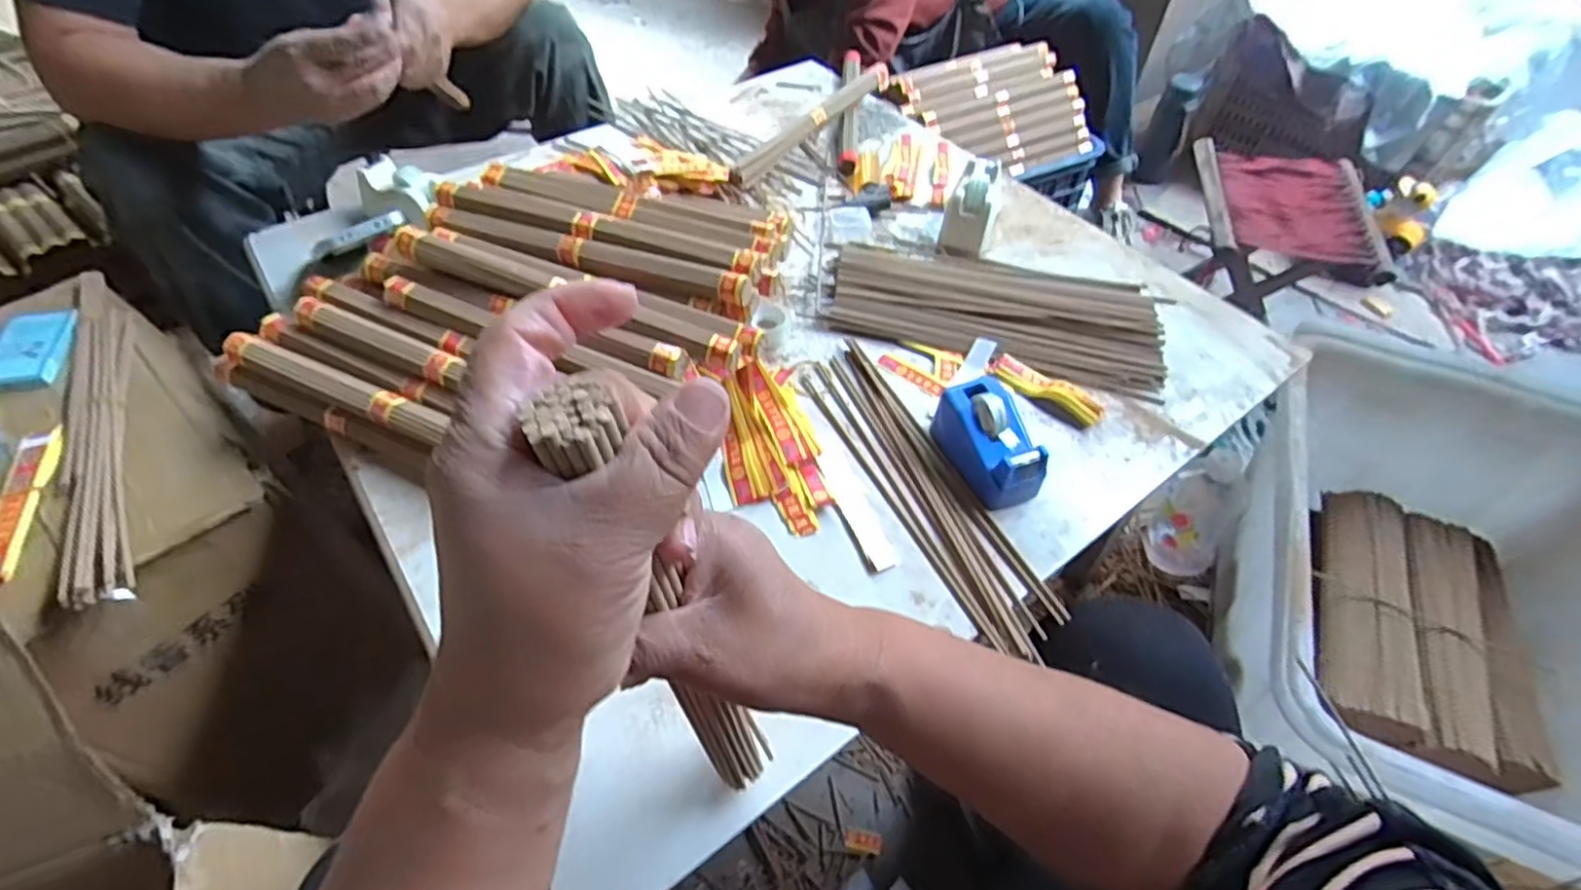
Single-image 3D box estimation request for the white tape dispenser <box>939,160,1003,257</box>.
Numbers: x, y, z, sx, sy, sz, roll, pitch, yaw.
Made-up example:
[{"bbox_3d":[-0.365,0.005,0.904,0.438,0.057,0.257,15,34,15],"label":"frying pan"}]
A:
[{"bbox_3d":[0.208,-0.277,0.783,0.054,0.061,0.135,15,53,10],"label":"white tape dispenser"}]

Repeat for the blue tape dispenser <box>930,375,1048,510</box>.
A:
[{"bbox_3d":[0.163,-0.004,0.564,0.052,0.057,0.098,-17,54,-15],"label":"blue tape dispenser"}]

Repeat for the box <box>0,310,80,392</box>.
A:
[{"bbox_3d":[-0.738,-0.094,0.674,0.066,0.012,0.106,-11,53,-10],"label":"box"}]

